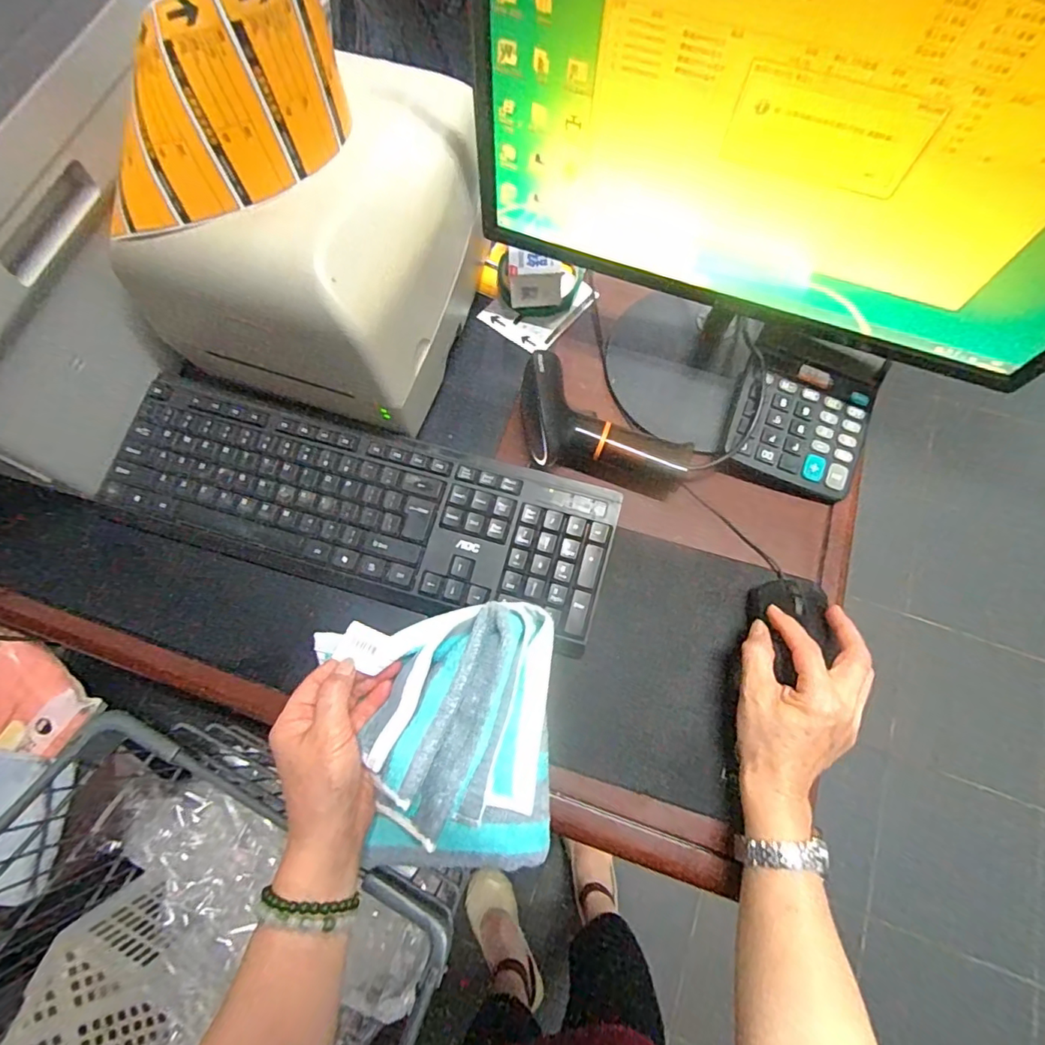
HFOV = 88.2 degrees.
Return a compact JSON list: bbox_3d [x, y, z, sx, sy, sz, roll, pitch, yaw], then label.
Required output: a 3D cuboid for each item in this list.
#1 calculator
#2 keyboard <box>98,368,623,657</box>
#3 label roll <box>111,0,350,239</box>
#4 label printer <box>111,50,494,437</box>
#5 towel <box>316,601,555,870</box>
[{"bbox_3d":[0.249,-0.098,0.481,0.117,0.034,0.141,19,72,7],"label":"calculator"},{"bbox_3d":[-0.139,-0.013,0.462,0.426,0.036,0.137,16,72,6],"label":"keyboard"},{"bbox_3d":[-0.182,-0.246,0.306,0.079,0.105,0.160,38,75,12],"label":"label roll"},{"bbox_3d":[-0.152,-0.225,0.432,0.196,0.158,0.224,19,72,7],"label":"label printer"},{"bbox_3d":[-0.056,0.143,0.373,0.149,0.051,0.168,1,71,1],"label":"towel"}]

